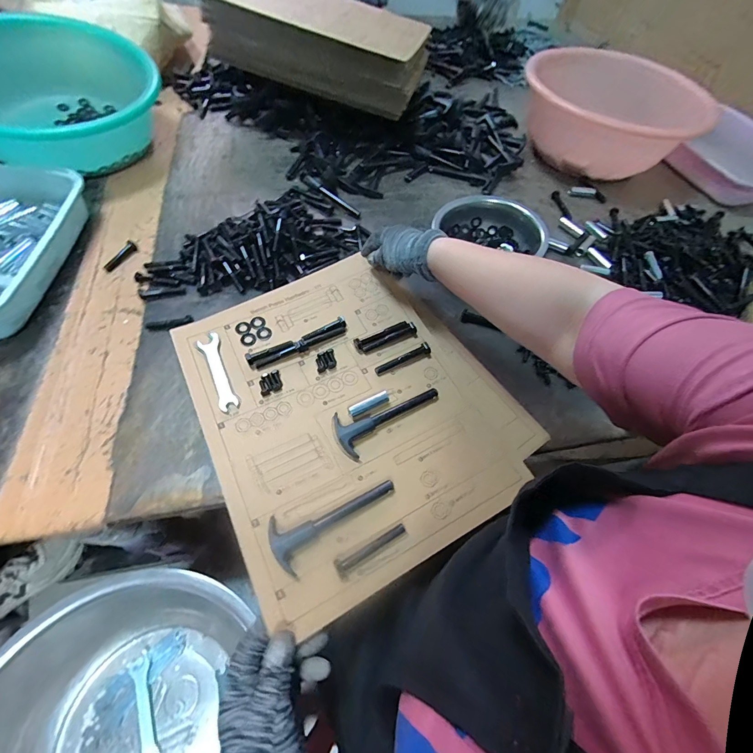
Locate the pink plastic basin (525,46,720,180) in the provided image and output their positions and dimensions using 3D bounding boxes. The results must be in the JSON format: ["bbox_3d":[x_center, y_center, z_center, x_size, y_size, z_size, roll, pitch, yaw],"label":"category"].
[{"bbox_3d":[0.460,-0.525,0.715,0.354,0.157,0.378,2,60,-4],"label":"pink plastic basin"}]

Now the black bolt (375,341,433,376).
[{"bbox_3d":[0.033,-0.024,0.436,0.073,0.019,0.016,-18,63,-15],"label":"black bolt"}]

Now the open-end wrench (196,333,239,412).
[{"bbox_3d":[-0.192,-0.008,0.420,0.024,0.004,0.108,-20,66,-16],"label":"open-end wrench"}]

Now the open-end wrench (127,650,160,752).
[{"bbox_3d":[-0.292,0.416,0.438,0.024,0.005,0.113,-18,69,-21],"label":"open-end wrench"}]

